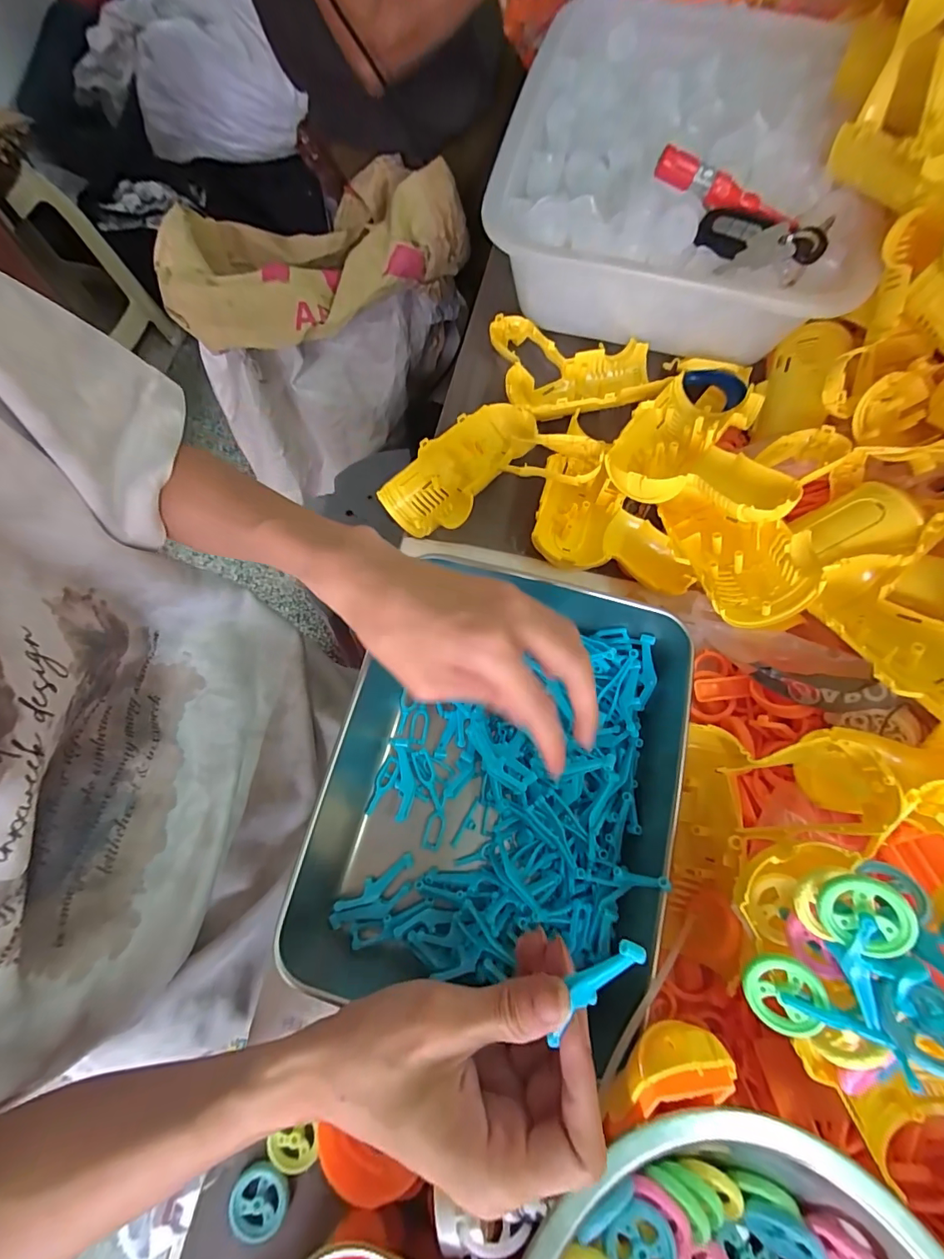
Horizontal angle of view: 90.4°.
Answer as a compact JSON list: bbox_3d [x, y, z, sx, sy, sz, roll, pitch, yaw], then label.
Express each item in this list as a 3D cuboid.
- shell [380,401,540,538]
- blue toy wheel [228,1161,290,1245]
[{"bbox_3d":[-0.008,-0.129,0.373,0.072,0.035,0.132,36,76,11],"label":"shell"},{"bbox_3d":[-0.113,0.303,0.248,0.030,0.004,0.031,0,72,0],"label":"blue toy wheel"}]

